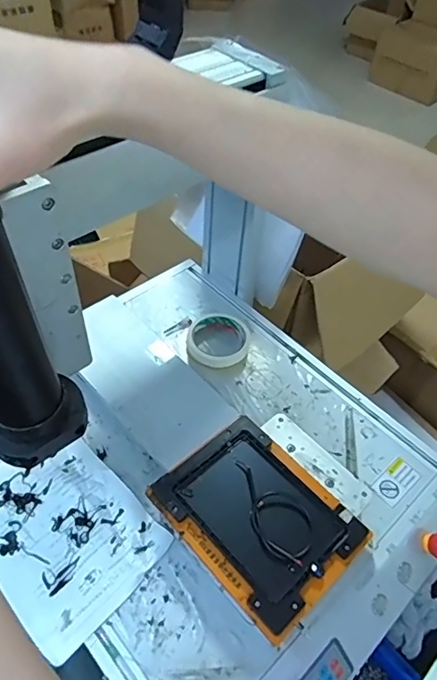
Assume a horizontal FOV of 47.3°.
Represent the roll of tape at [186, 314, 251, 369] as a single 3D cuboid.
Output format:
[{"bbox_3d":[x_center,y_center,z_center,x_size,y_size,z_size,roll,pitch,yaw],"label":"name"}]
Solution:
[{"bbox_3d":[-0.002,-0.002,0.735,0.093,0.024,0.100,2,49,-2],"label":"roll of tape"}]

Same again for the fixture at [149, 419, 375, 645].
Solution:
[{"bbox_3d":[0.041,0.182,0.532,0.150,0.018,0.195,-34,59,-28],"label":"fixture"}]

